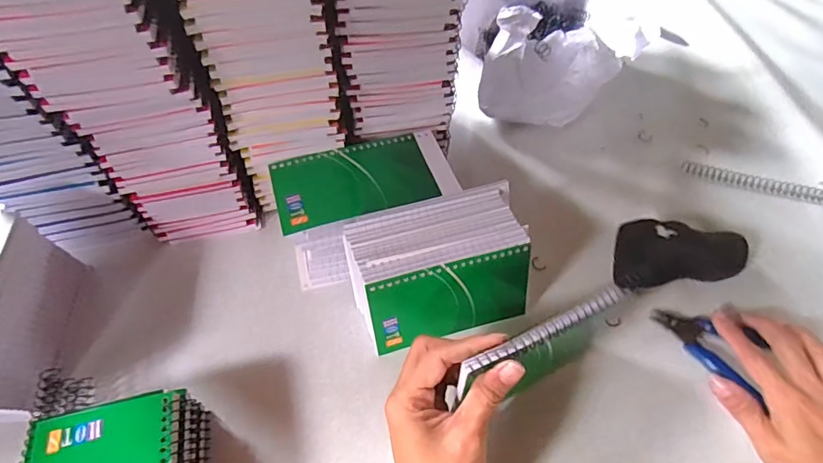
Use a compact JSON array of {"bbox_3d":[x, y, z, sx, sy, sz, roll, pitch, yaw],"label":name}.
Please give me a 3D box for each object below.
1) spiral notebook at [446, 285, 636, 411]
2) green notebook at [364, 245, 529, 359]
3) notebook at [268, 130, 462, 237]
[{"bbox_3d":[0.088,0.084,0.330,0.144,0.082,0.014,-24,57,-15],"label":"spiral notebook"},{"bbox_3d":[0.033,0.055,0.378,0.130,0.074,0.005,-13,36,-9],"label":"green notebook"},{"bbox_3d":[-0.041,-0.049,0.406,0.147,0.011,0.081,-16,57,-11],"label":"notebook"}]

